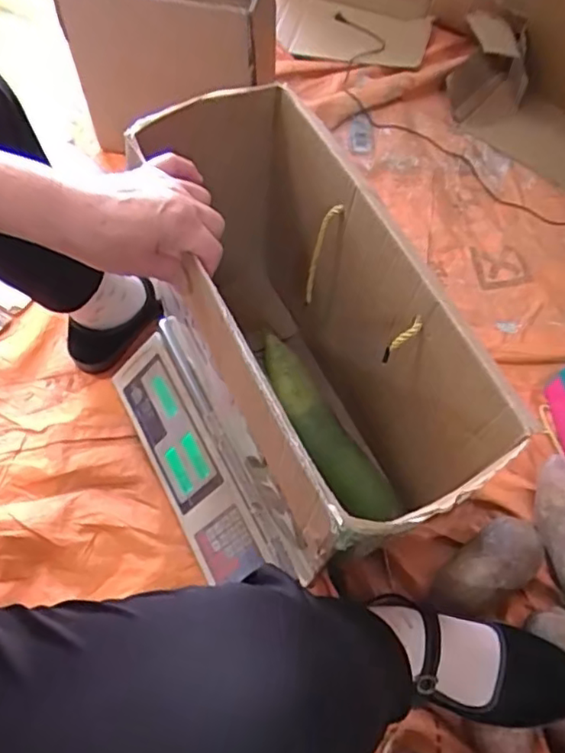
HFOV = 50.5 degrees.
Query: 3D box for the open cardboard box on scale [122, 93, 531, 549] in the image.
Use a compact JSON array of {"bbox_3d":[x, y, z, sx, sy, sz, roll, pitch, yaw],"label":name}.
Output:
[{"bbox_3d":[0.007,-0.033,0.539,0.152,0.259,0.369,-23,66,-14],"label":"open cardboard box on scale"}]

